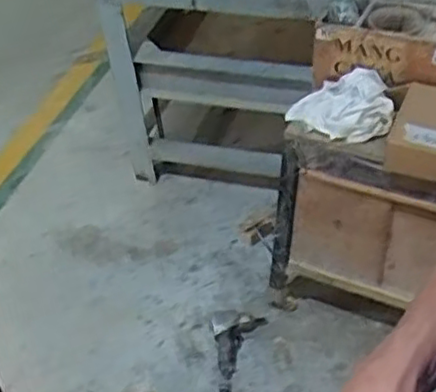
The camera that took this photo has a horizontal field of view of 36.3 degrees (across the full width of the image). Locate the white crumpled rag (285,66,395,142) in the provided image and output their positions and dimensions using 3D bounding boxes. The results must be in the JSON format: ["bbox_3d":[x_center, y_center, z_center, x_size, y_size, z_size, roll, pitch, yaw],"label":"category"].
[{"bbox_3d":[0.247,-0.182,1.361,0.196,0.070,0.144,-8,44,-3],"label":"white crumpled rag"}]

